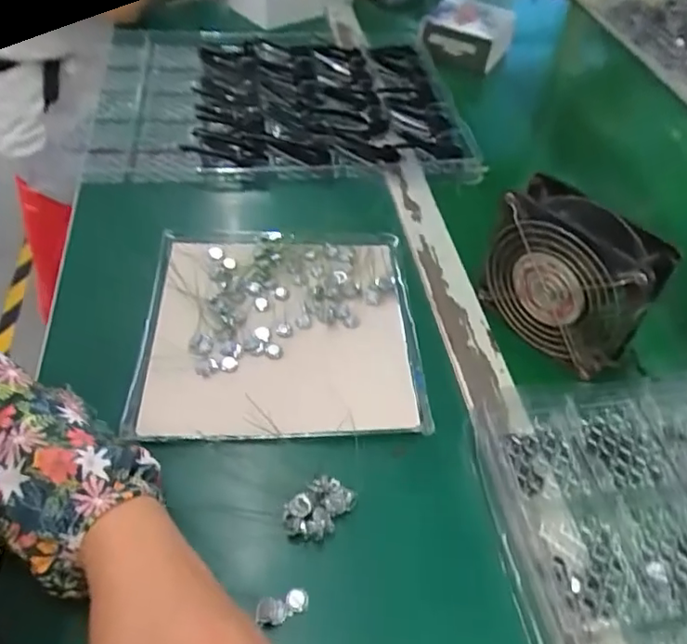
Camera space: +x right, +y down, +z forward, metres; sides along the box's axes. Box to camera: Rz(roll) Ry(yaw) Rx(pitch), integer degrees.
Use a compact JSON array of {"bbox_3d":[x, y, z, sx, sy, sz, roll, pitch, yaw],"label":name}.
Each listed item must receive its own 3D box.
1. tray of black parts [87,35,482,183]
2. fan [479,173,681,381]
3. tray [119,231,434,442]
[{"bbox_3d":[-0.080,-0.266,0.690,0.410,0.038,0.346,-2,48,-7],"label":"tray of black parts"},{"bbox_3d":[0.166,-0.034,0.436,0.050,0.106,0.119,-28,58,-28],"label":"fan"},{"bbox_3d":[-0.048,-0.003,0.454,0.201,0.018,0.207,0,47,-5],"label":"tray"}]

